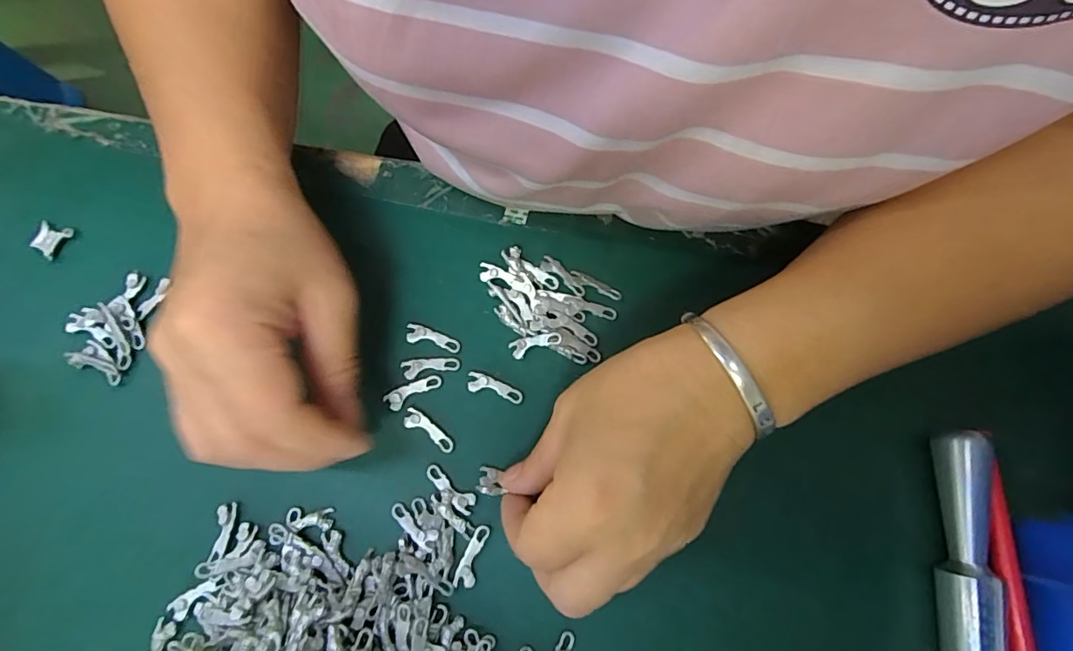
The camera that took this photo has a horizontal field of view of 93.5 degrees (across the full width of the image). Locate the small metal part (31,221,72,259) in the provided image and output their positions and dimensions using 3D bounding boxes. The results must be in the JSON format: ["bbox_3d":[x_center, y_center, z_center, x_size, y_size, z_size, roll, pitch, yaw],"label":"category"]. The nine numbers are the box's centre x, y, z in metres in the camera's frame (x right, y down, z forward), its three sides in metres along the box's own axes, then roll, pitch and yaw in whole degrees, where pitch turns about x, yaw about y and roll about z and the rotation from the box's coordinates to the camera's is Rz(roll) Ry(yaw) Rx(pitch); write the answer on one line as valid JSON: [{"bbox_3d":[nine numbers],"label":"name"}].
[{"bbox_3d":[-0.261,-0.045,0.272,0.016,0.005,0.019,16,76,4],"label":"small metal part"}]

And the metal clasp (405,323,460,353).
[{"bbox_3d":[-0.053,0.006,0.256,0.029,0.004,0.009,15,76,4],"label":"metal clasp"}]

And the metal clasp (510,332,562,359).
[{"bbox_3d":[-0.001,0.009,0.252,0.028,0.004,0.010,-15,74,19],"label":"metal clasp"}]

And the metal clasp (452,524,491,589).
[{"bbox_3d":[-0.029,0.105,0.230,0.009,0.004,0.028,20,76,5],"label":"metal clasp"}]

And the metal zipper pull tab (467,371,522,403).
[{"bbox_3d":[-0.021,0.031,0.250,0.028,0.004,0.009,15,76,4],"label":"metal zipper pull tab"}]

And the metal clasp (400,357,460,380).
[{"bbox_3d":[-0.053,0.021,0.252,0.028,0.004,0.009,-6,75,-1],"label":"metal clasp"}]

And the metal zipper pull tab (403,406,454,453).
[{"bbox_3d":[-0.052,0.051,0.245,0.028,0.004,0.009,31,77,8],"label":"metal zipper pull tab"}]

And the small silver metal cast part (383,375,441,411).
[{"bbox_3d":[-0.061,0.032,0.249,0.028,0.004,0.009,-28,77,-7],"label":"small silver metal cast part"}]

